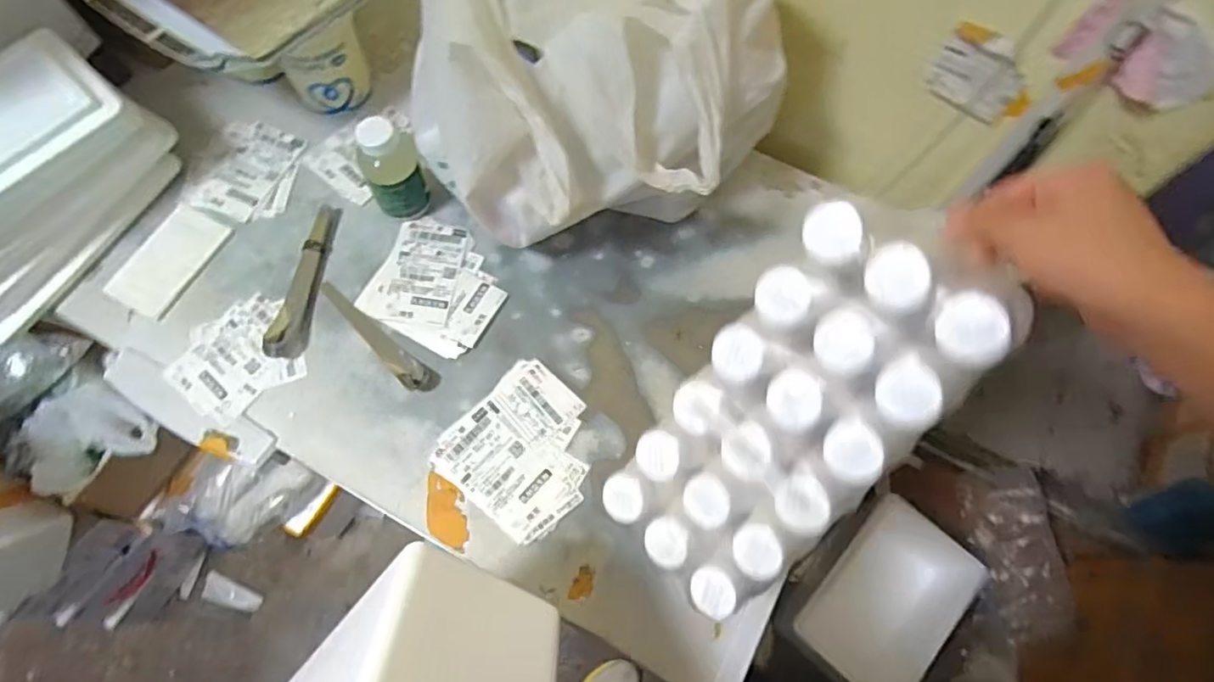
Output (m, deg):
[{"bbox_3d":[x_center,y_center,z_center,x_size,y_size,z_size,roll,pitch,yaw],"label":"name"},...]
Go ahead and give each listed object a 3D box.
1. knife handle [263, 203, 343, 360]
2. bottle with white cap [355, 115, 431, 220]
[{"bbox_3d":[-0.347,-0.073,0.702,0.035,0.018,0.188,6,67,0],"label":"knife handle"},{"bbox_3d":[-0.239,-0.188,0.686,0.059,0.127,0.064,1,67,-2],"label":"bottle with white cap"}]

